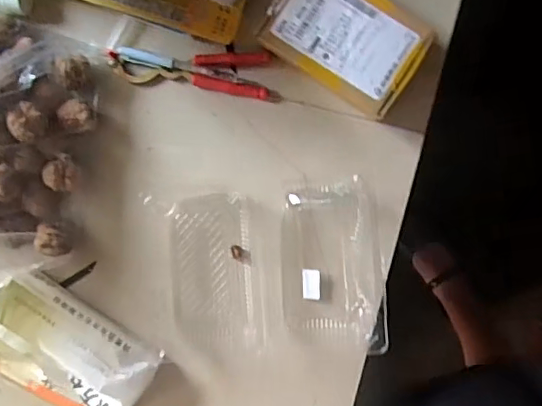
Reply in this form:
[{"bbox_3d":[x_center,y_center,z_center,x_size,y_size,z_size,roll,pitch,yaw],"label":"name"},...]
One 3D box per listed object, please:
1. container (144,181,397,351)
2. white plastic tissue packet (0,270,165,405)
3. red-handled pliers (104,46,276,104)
[{"bbox_3d":[0.000,0.073,0.591,0.227,0.051,0.176,-7,94,3],"label":"container"},{"bbox_3d":[-0.212,0.158,0.605,0.174,0.067,0.090,35,95,0],"label":"white plastic tissue packet"},{"bbox_3d":[-0.083,-0.138,0.598,0.173,0.017,0.047,3,94,2],"label":"red-handled pliers"}]

